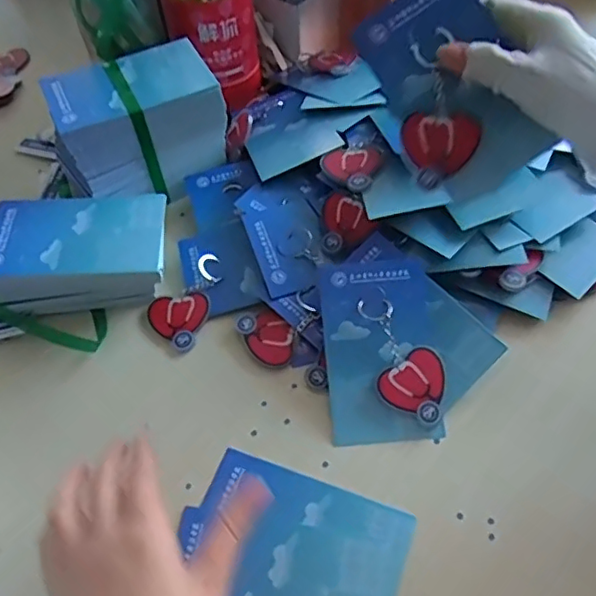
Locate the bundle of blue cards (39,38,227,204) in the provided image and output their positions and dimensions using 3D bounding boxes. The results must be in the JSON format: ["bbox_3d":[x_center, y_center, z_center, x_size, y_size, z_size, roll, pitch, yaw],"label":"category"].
[{"bbox_3d":[-0.141,-0.154,0.531,0.145,0.090,0.094,-25,58,-13],"label":"bundle of blue cards"}]

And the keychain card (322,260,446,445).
[{"bbox_3d":[0.062,0.036,0.437,0.079,0.009,0.134,-3,73,2],"label":"keychain card"}]

